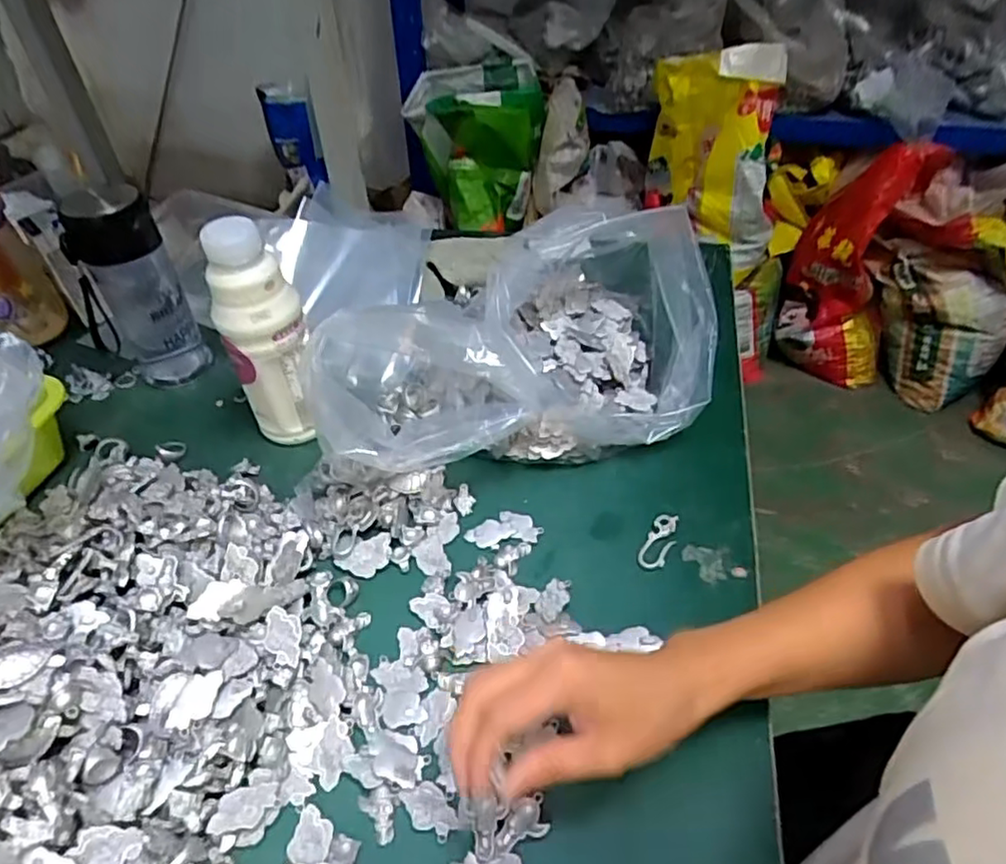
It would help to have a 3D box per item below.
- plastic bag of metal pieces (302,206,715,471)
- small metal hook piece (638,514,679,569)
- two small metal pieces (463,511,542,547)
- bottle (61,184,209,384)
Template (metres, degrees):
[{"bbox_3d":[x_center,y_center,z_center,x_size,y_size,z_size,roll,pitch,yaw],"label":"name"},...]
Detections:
[{"bbox_3d":[0.012,-0.073,0.554,0.314,0.155,0.196,-12,45,-9],"label":"plastic bag of metal pieces"},{"bbox_3d":[0.119,0.082,0.493,0.020,0.006,0.053,19,48,21],"label":"small metal hook piece"},{"bbox_3d":[0.000,0.076,0.506,0.056,0.004,0.031,-16,46,-13],"label":"two small metal pieces"},{"bbox_3d":[-0.345,-0.130,0.604,0.081,0.187,0.072,-31,51,-26],"label":"bottle"}]

